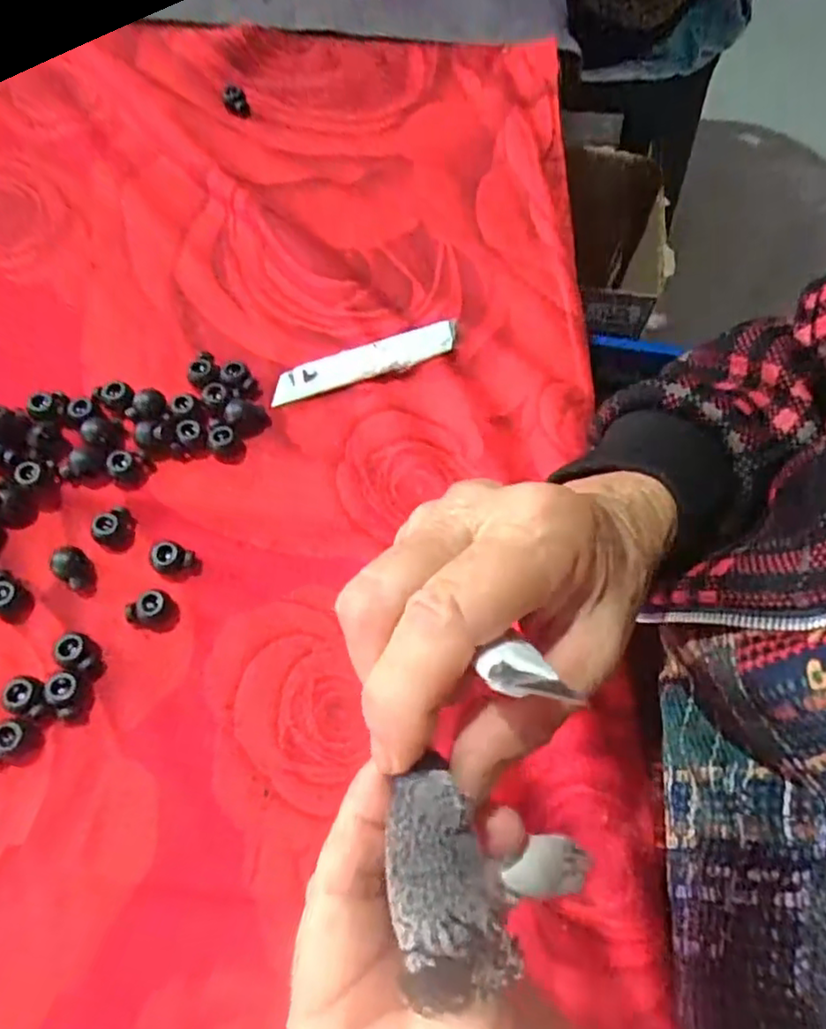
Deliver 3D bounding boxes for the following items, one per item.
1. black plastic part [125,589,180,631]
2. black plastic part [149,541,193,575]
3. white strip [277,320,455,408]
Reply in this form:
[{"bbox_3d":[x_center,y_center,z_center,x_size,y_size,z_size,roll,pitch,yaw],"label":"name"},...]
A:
[{"bbox_3d":[-0.116,0.042,0.289,0.019,0.009,0.016,17,65,6],"label":"black plastic part"},{"bbox_3d":[-0.111,0.021,0.298,0.018,0.010,0.014,22,66,8],"label":"black plastic part"},{"bbox_3d":[-0.025,-0.081,0.344,0.101,0.004,0.019,-19,83,-6],"label":"white strip"}]

